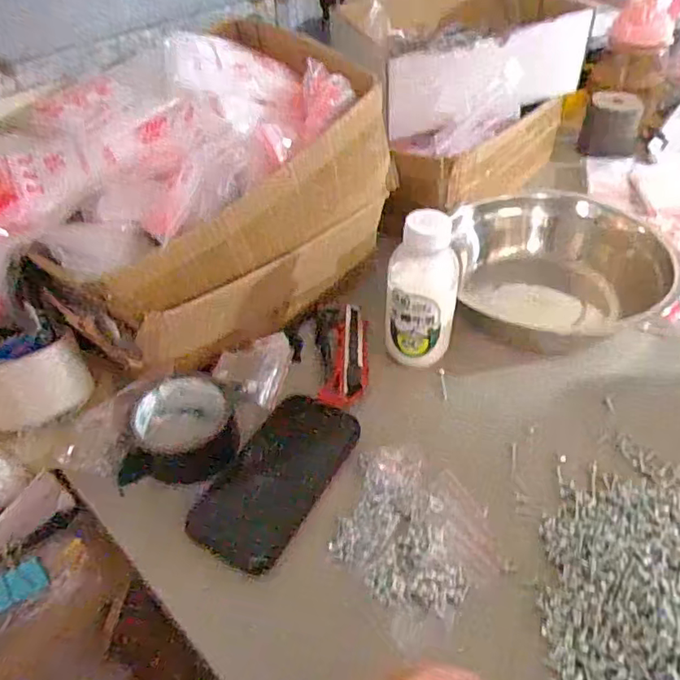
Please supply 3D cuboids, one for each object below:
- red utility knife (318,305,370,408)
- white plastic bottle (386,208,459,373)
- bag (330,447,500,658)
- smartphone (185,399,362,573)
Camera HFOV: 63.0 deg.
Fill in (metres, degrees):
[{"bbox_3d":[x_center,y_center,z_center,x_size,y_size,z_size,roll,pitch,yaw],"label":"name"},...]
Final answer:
[{"bbox_3d":[0.007,0.016,0.564,0.043,0.017,0.132,2,46,4],"label":"red utility knife"},{"bbox_3d":[0.076,-0.041,0.513,0.052,0.149,0.052,-1,46,1],"label":"white plastic bottle"},{"bbox_3d":[0.053,0.145,0.427,0.111,0.013,0.140,-25,50,-21],"label":"bag"},{"bbox_3d":[-0.051,0.114,0.474,0.081,0.007,0.161,22,50,22],"label":"smartphone"}]

